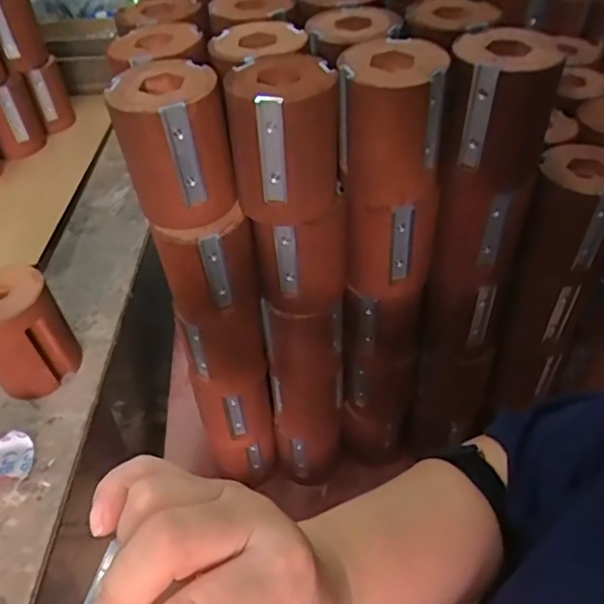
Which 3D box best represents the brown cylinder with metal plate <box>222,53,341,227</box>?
[{"bbox_3d":[-0.013,-0.122,0.433,0.080,0.100,0.081,-3,43,1],"label":"brown cylinder with metal plate"}]

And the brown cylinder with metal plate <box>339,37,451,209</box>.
[{"bbox_3d":[0.067,-0.136,0.445,0.076,0.107,0.073,-3,43,0],"label":"brown cylinder with metal plate"}]

